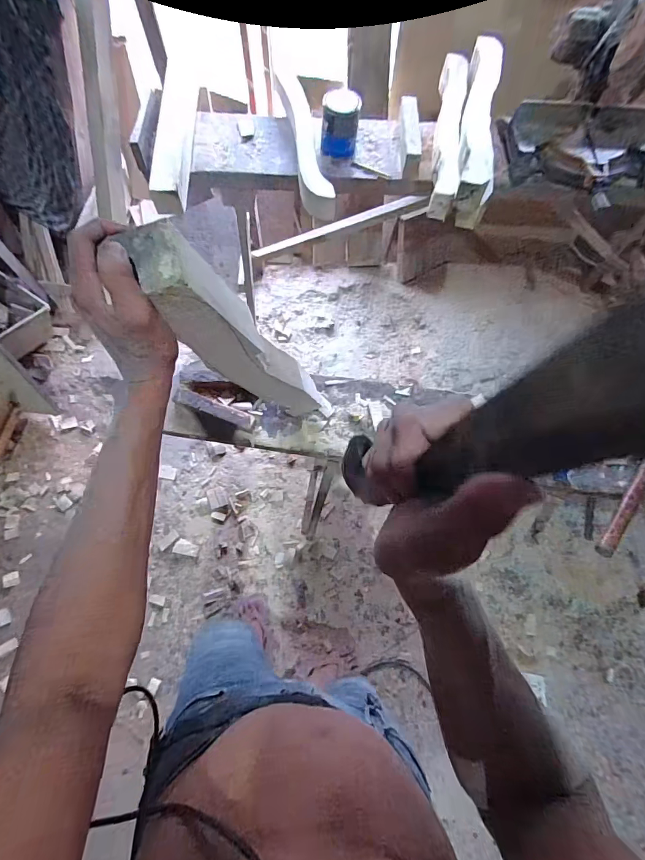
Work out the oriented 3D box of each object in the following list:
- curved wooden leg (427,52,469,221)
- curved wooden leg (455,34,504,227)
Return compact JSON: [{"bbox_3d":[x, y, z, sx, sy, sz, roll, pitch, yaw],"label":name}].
[{"bbox_3d":[0.370,-0.881,1.169,0.067,0.110,0.627,10,69,2],"label":"curved wooden leg"},{"bbox_3d":[0.425,-0.846,1.075,0.078,0.100,0.615,12,69,2],"label":"curved wooden leg"}]

